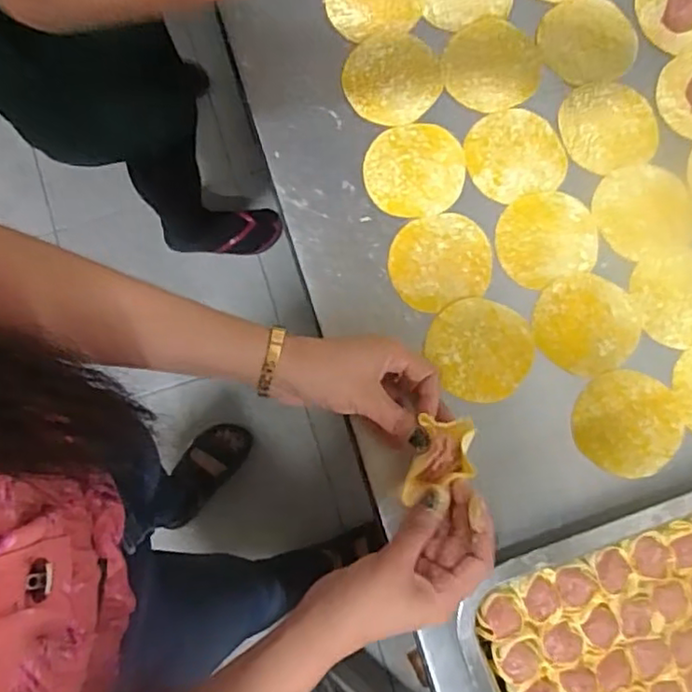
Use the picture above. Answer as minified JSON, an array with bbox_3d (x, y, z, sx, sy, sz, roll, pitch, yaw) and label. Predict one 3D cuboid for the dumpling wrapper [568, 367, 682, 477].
[{"bbox_3d":[0.221,0.060,0.498,0.080,0.004,0.082,0,81,-1],"label":"dumpling wrapper"}]

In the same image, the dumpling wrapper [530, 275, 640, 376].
[{"bbox_3d":[0.194,-0.017,0.510,0.079,0.004,0.081,0,82,0],"label":"dumpling wrapper"}]

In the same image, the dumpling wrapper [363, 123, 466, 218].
[{"bbox_3d":[0.057,-0.147,0.528,0.080,0.004,0.079,0,84,0],"label":"dumpling wrapper"}]

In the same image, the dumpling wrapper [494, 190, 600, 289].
[{"bbox_3d":[0.165,-0.089,0.518,0.084,0.004,0.073,-22,82,-4],"label":"dumpling wrapper"}]

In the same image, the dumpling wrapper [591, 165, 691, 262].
[{"bbox_3d":[0.248,-0.112,0.526,0.080,0.004,0.076,-1,80,5],"label":"dumpling wrapper"}]

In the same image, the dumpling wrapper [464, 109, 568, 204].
[{"bbox_3d":[0.142,-0.161,0.529,0.081,0.004,0.075,-17,81,-3],"label":"dumpling wrapper"}]

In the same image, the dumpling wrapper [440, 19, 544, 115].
[{"bbox_3d":[0.125,-0.242,0.544,0.087,0.004,0.078,-35,83,-6],"label":"dumpling wrapper"}]

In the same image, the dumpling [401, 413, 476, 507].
[{"bbox_3d":[0.063,0.078,0.427,0.045,0.022,0.057,6,80,2],"label":"dumpling"}]

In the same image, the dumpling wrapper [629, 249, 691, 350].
[{"bbox_3d":[0.273,-0.038,0.509,0.076,0.006,0.076,0,81,-1],"label":"dumpling wrapper"}]

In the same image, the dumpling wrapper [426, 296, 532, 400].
[{"bbox_3d":[0.108,0.002,0.506,0.080,0.004,0.081,0,83,2],"label":"dumpling wrapper"}]

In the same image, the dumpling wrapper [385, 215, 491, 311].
[{"bbox_3d":[0.077,-0.070,0.517,0.084,0.004,0.074,-22,82,-4],"label":"dumpling wrapper"}]

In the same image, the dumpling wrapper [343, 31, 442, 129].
[{"bbox_3d":[0.042,-0.231,0.544,0.078,0.005,0.085,0,84,-3],"label":"dumpling wrapper"}]

